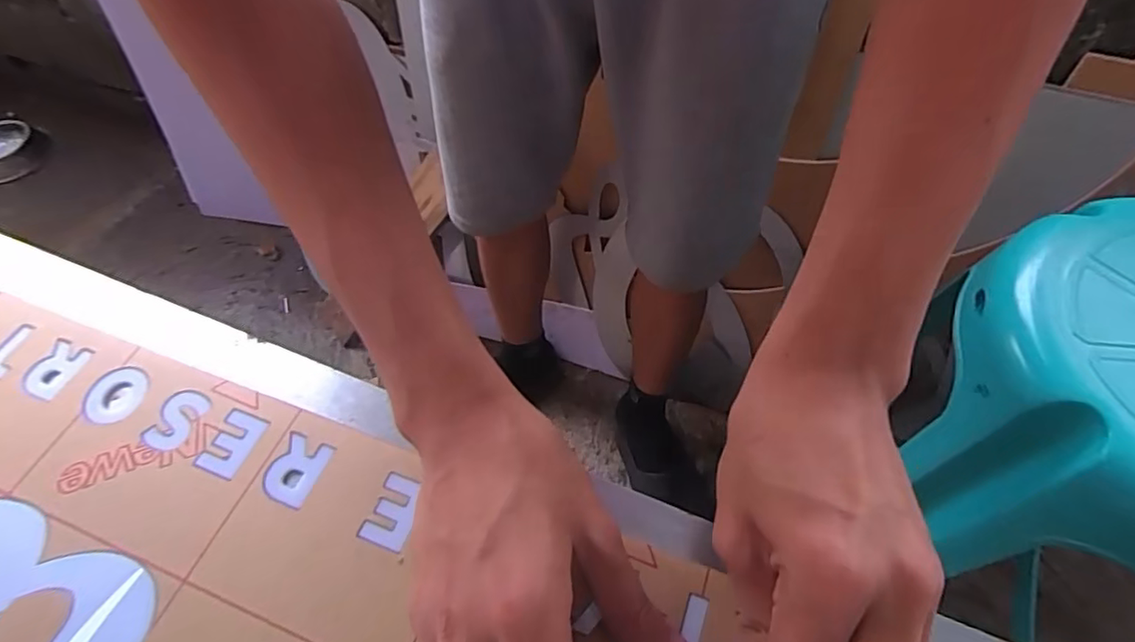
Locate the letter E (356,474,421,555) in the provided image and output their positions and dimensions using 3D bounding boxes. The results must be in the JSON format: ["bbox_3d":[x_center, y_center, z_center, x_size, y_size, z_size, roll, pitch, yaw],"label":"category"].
[{"bbox_3d":[-0.075,0.081,0.253,0.020,0.004,0.030,15,60,11],"label":"letter E"}]

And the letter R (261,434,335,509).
[{"bbox_3d":[-0.123,0.066,0.264,0.023,0.004,0.029,17,61,12],"label":"letter R"}]

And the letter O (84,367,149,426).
[{"bbox_3d":[-0.218,0.037,0.284,0.027,0.005,0.029,-1,59,1],"label":"letter O"}]

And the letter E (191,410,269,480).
[{"bbox_3d":[-0.154,0.056,0.269,0.021,0.004,0.029,16,61,11],"label":"letter E"}]

